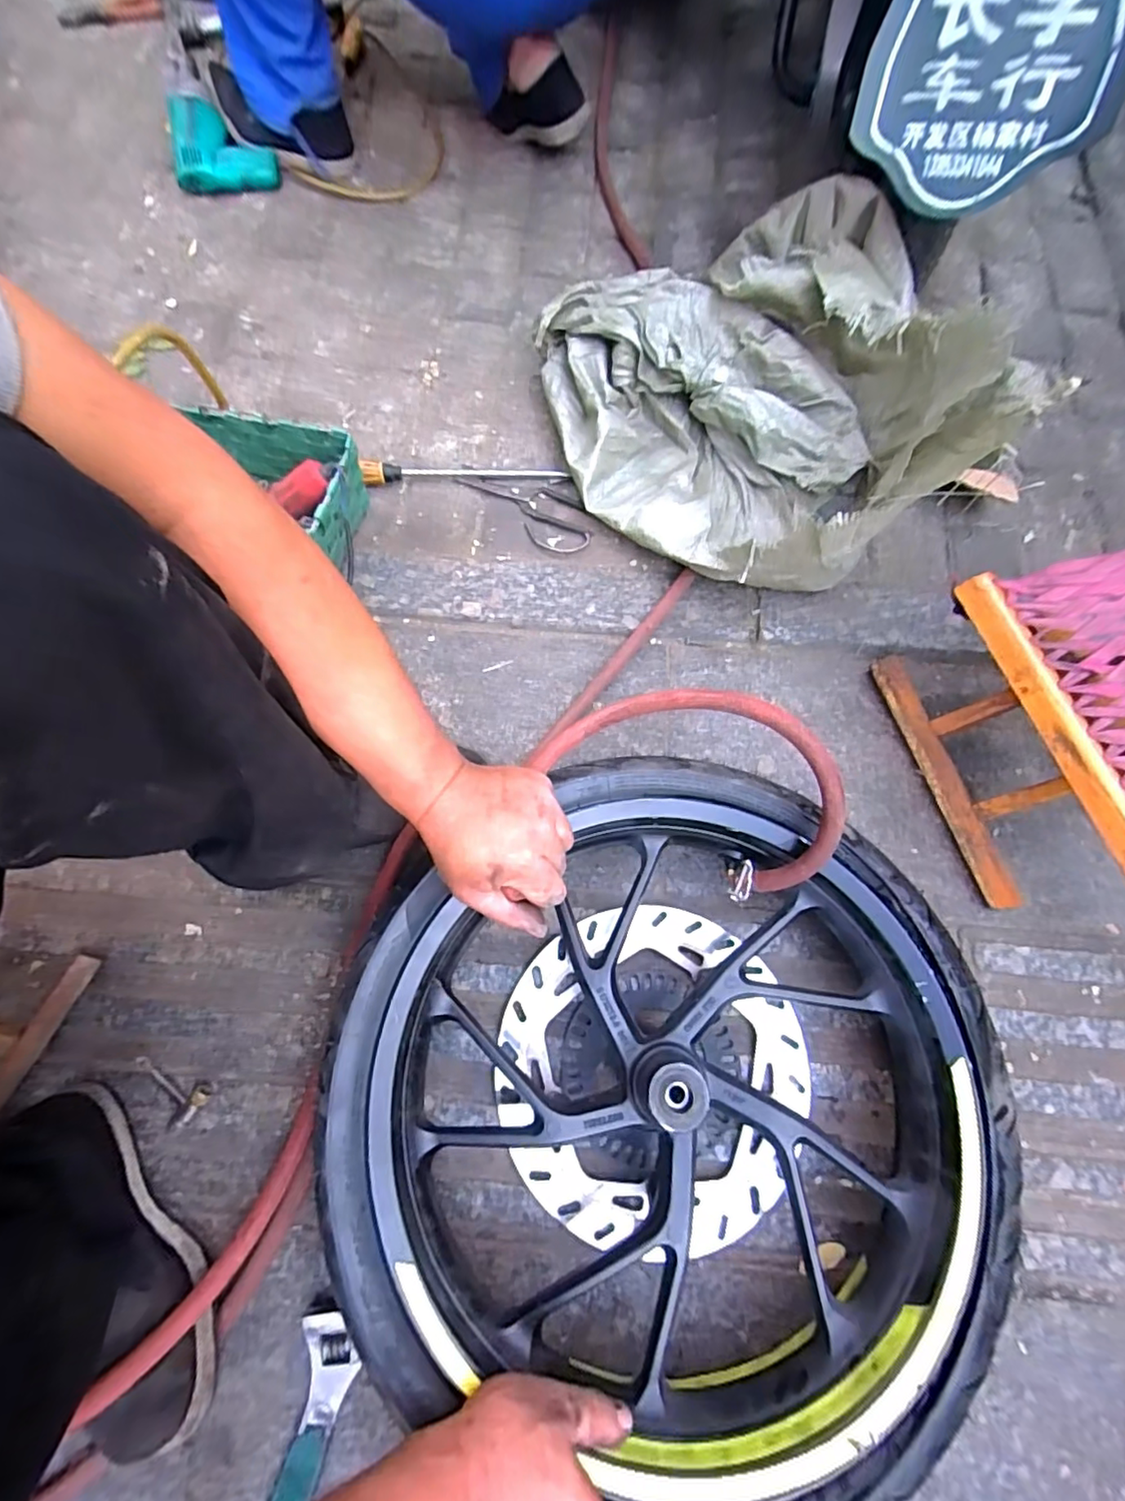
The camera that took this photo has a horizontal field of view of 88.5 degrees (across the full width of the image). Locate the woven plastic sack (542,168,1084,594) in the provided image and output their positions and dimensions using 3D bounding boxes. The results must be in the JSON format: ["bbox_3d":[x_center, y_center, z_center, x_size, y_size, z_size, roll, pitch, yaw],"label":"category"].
[{"bbox_3d":[0.219,-0.410,0.674,0.386,0.216,0.509,-35,75,-12],"label":"woven plastic sack"}]

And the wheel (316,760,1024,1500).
[{"bbox_3d":[0.084,0.277,0.485,0.483,0.128,0.477,0,71,-1],"label":"wheel"}]

